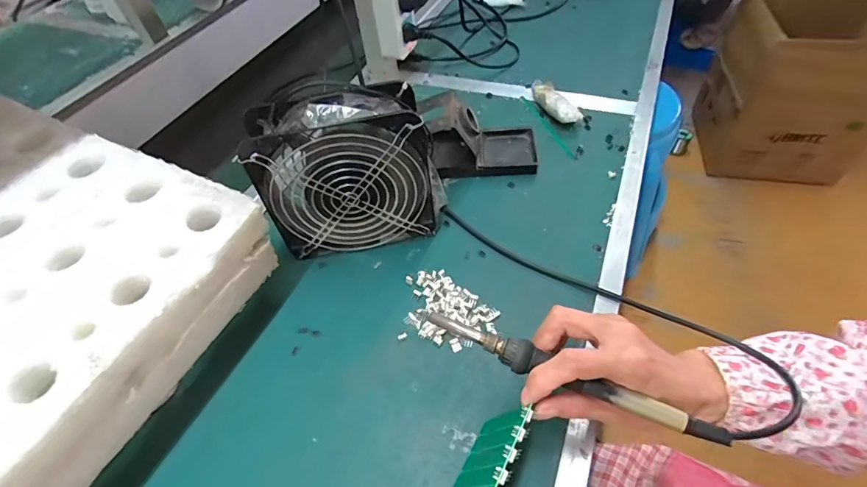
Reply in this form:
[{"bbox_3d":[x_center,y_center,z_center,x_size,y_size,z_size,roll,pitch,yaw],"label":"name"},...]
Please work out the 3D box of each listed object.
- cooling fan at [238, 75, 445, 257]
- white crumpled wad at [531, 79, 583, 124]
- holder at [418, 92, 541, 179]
[{"bbox_3d":[-0.075,-0.065,0.405,0.155,0.151,0.060,-9,52,-3],"label":"cooling fan"},{"bbox_3d":[0.157,-0.182,0.561,0.029,0.022,0.093,-16,52,-9],"label":"white crumpled wad"},{"bbox_3d":[0.051,-0.126,0.494,0.130,0.070,0.073,0,52,4],"label":"holder"}]

